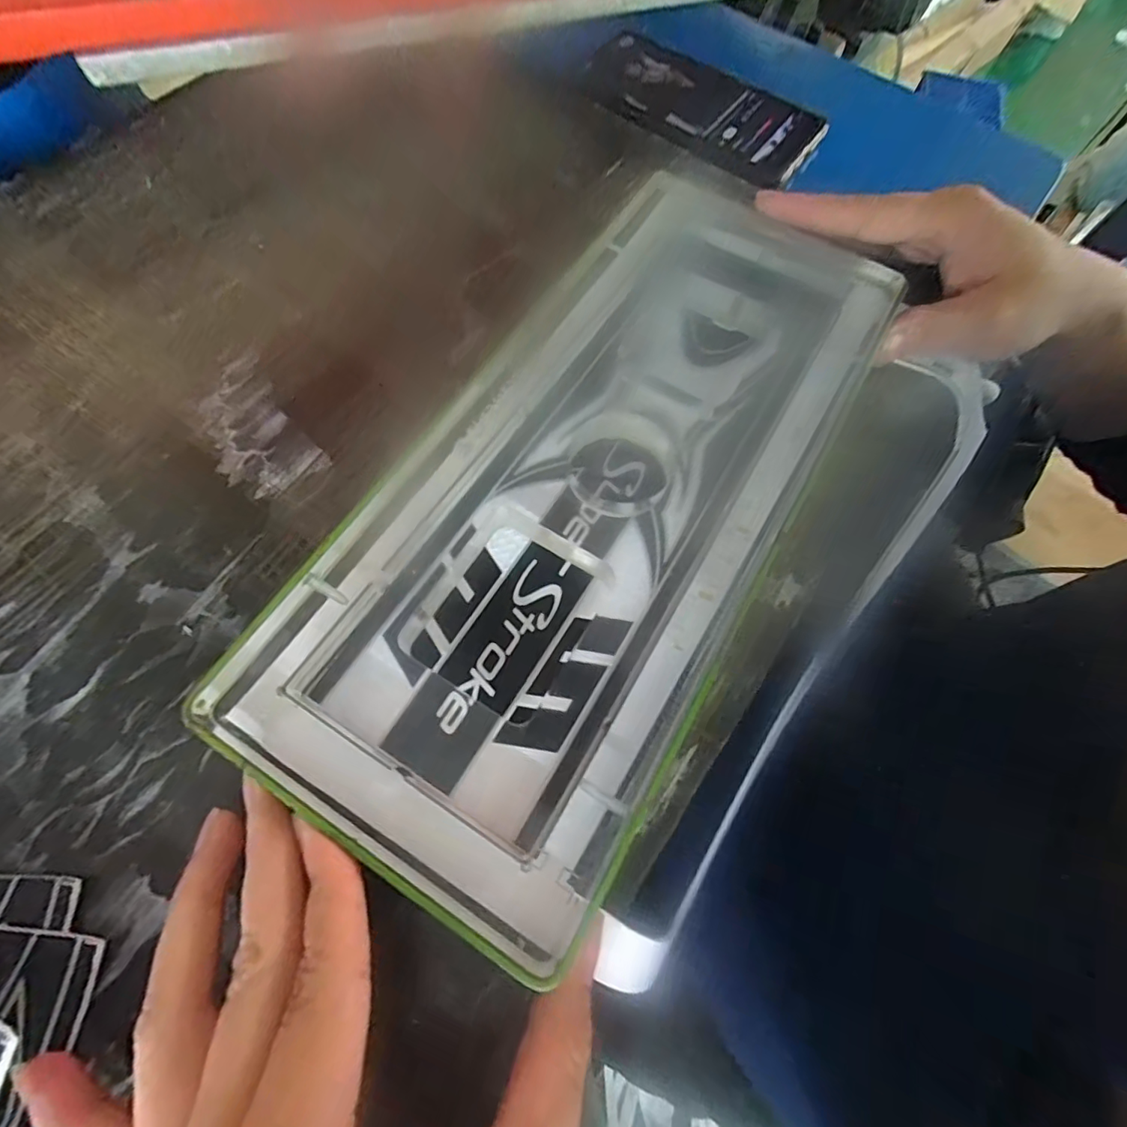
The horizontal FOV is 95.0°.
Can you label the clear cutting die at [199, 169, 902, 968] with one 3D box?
[{"bbox_3d":[0.017,-0.035,0.200,0.137,0.029,0.293,31,73,11],"label":"clear cutting die"}]

